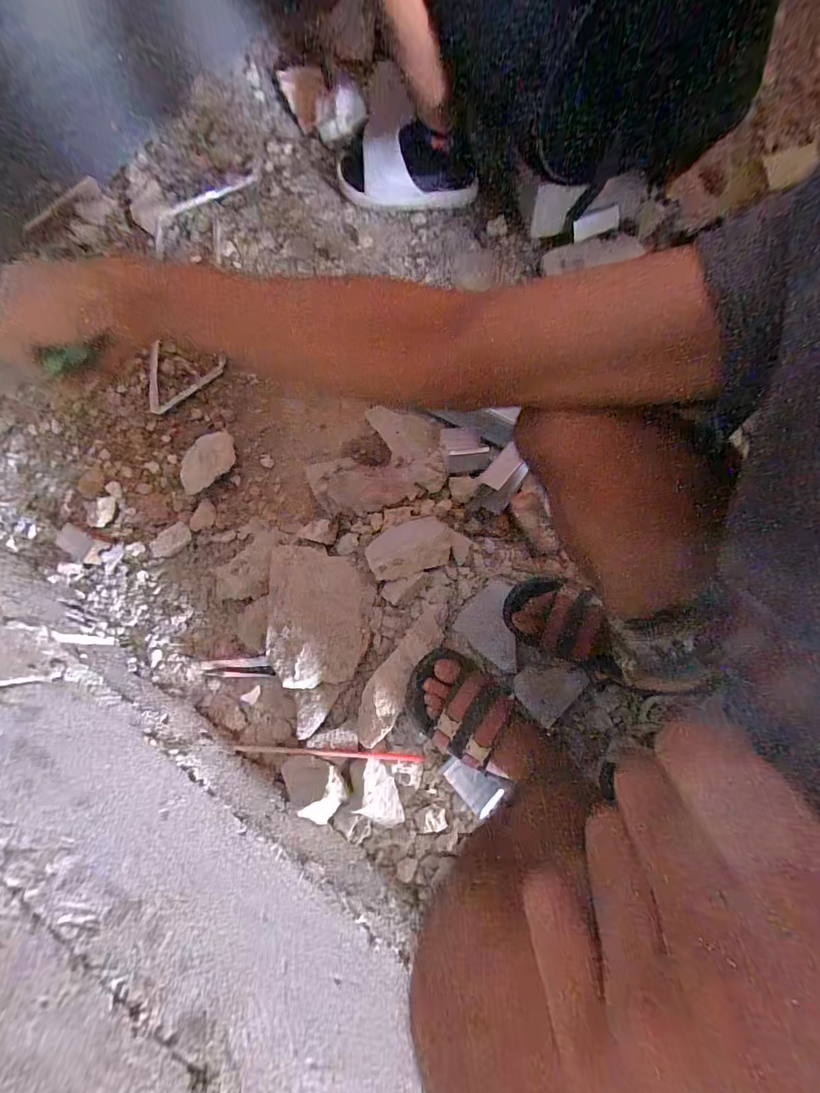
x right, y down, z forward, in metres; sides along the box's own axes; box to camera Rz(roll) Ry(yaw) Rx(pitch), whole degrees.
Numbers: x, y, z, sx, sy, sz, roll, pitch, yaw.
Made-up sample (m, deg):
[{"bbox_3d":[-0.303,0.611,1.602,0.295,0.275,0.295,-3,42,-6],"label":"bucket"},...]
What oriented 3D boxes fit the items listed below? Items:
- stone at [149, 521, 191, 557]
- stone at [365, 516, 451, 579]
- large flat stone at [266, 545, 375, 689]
[{"bbox_3d":[-0.384,-0.008,0.650,0.069,0.025,0.035,-35,81,-7],"label":"stone"},{"bbox_3d":[-0.003,-0.002,0.606,0.124,0.031,0.083,-12,62,-12],"label":"stone"},{"bbox_3d":[-0.127,0.096,0.583,0.139,0.054,0.189,-1,79,-1],"label":"large flat stone"}]

